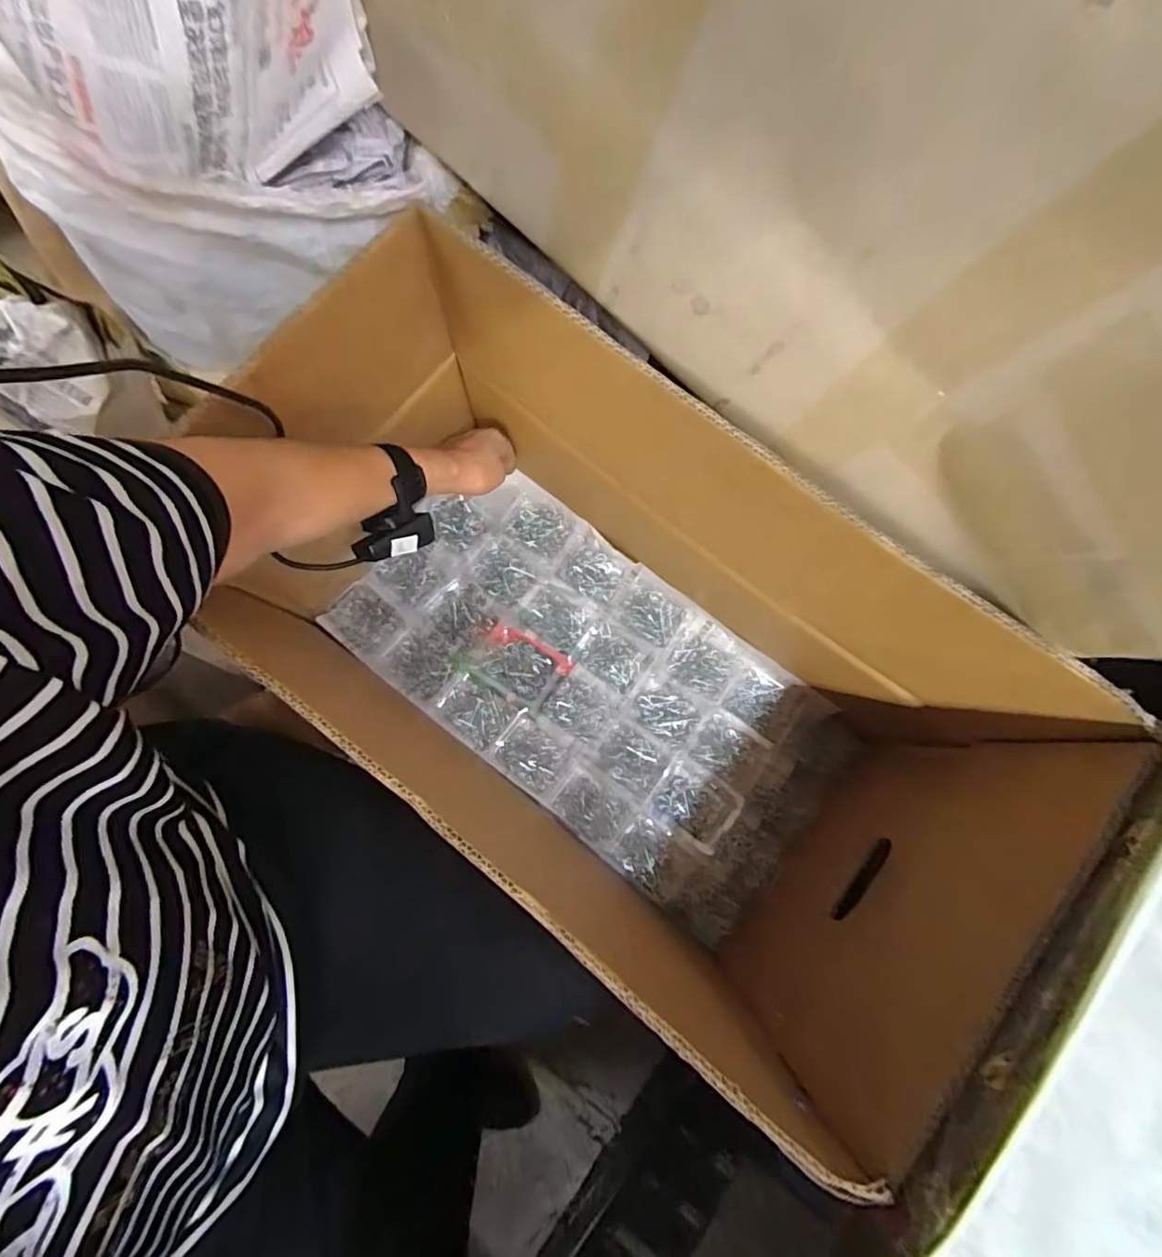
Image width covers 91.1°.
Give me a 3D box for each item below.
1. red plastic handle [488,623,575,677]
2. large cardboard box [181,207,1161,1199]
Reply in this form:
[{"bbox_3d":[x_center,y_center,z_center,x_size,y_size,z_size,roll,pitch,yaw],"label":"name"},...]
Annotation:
[{"bbox_3d":[-0.056,0.023,0.660,0.103,0.018,0.025,26,79,6],"label":"red plastic handle"},{"bbox_3d":[0.036,0.057,0.502,0.642,0.357,0.316,37,80,8],"label":"large cardboard box"}]

